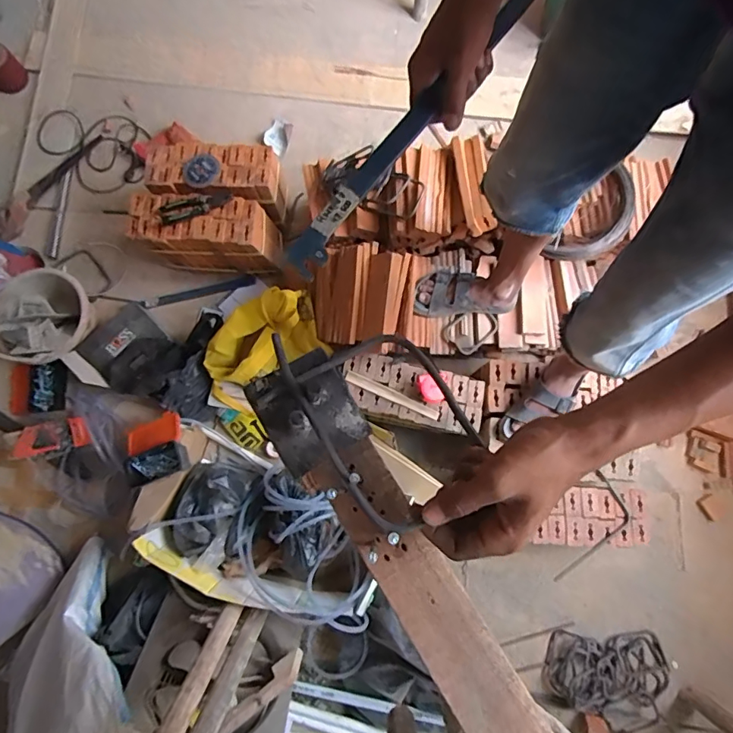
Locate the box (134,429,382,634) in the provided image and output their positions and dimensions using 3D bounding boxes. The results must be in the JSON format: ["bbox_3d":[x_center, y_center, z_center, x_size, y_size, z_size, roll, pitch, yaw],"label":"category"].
[{"bbox_3d":[-0.248,0.413,1.188,0.575,0.241,0.310,25,80,6],"label":"box"}]

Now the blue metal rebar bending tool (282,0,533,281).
[{"bbox_3d":[0.051,-0.239,0.463,0.031,0.020,0.379,38,84,8],"label":"blue metal rebar bending tool"}]

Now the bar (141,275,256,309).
[{"bbox_3d":[-0.509,-0.229,1.457,0.336,0.019,0.033,-14,78,-3],"label":"bar"}]

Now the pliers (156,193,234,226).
[{"bbox_3d":[-0.447,-0.413,1.244,0.188,0.014,0.056,-15,79,-2],"label":"pliers"}]

